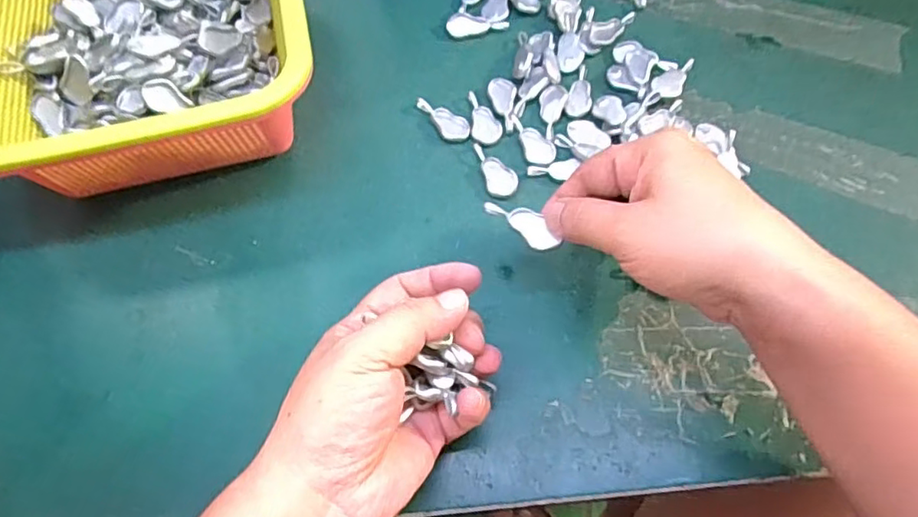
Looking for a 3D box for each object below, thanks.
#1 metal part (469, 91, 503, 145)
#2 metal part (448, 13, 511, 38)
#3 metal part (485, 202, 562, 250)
[{"bbox_3d":[0.017,-0.090,0.386,0.019,0.004,0.041,-3,64,1],"label":"metal part"},{"bbox_3d":[0.013,-0.161,0.424,0.041,0.005,0.017,9,65,7],"label":"metal part"},{"bbox_3d":[0.032,-0.018,0.303,0.040,0.004,0.015,35,71,11],"label":"metal part"}]

